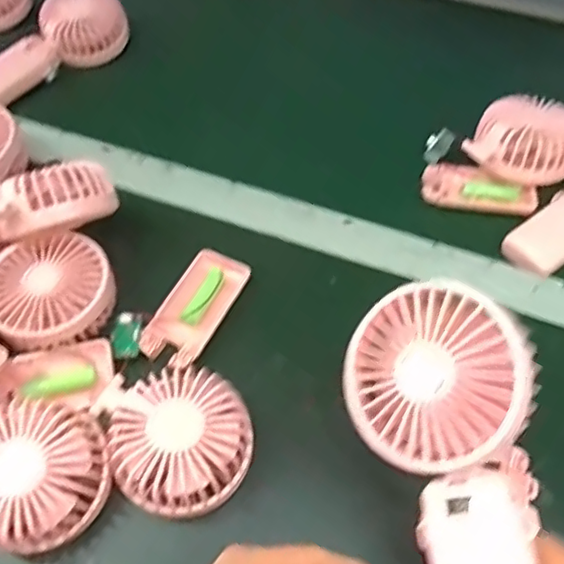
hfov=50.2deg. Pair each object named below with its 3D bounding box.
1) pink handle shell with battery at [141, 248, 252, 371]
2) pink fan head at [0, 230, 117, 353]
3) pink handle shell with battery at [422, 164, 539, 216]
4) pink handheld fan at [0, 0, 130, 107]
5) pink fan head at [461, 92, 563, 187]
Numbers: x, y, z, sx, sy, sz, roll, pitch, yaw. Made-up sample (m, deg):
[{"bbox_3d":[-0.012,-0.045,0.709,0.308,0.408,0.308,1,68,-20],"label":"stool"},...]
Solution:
[{"bbox_3d":[-0.064,0.019,0.451,0.044,0.012,0.095,25,62,16],"label":"pink handle shell with battery"},{"bbox_3d":[-0.169,0.005,0.438,0.084,0.036,0.086,-1,58,1],"label":"pink fan head"},{"bbox_3d":[0.174,-0.081,0.534,0.096,0.014,0.042,9,59,7],"label":"pink handle shell with battery"},{"bbox_3d":[-0.245,-0.245,0.623,0.179,0.054,0.067,-33,63,-17],"label":"pink handheld fan"},{"bbox_3d":[0.213,-0.125,0.522,0.085,0.031,0.076,31,64,19],"label":"pink fan head"}]

